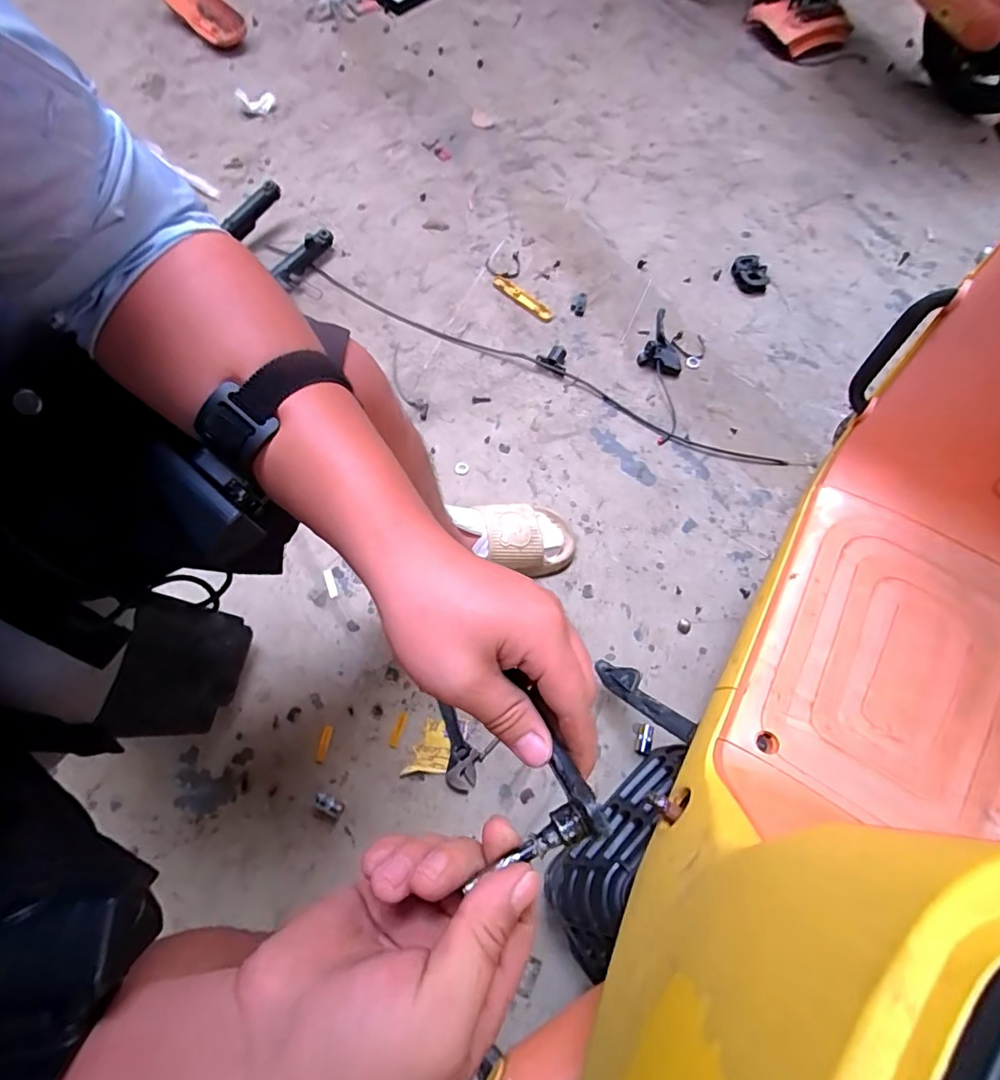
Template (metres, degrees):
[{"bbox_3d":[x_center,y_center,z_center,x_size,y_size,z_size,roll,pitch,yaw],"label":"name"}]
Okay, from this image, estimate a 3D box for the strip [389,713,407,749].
[{"bbox_3d":[-0.151,0.281,0.769,0.014,0.004,0.050,15,71,5],"label":"strip"}]

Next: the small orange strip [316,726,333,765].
[{"bbox_3d":[-0.257,0.299,0.759,0.015,0.006,0.052,11,70,4],"label":"small orange strip"}]

